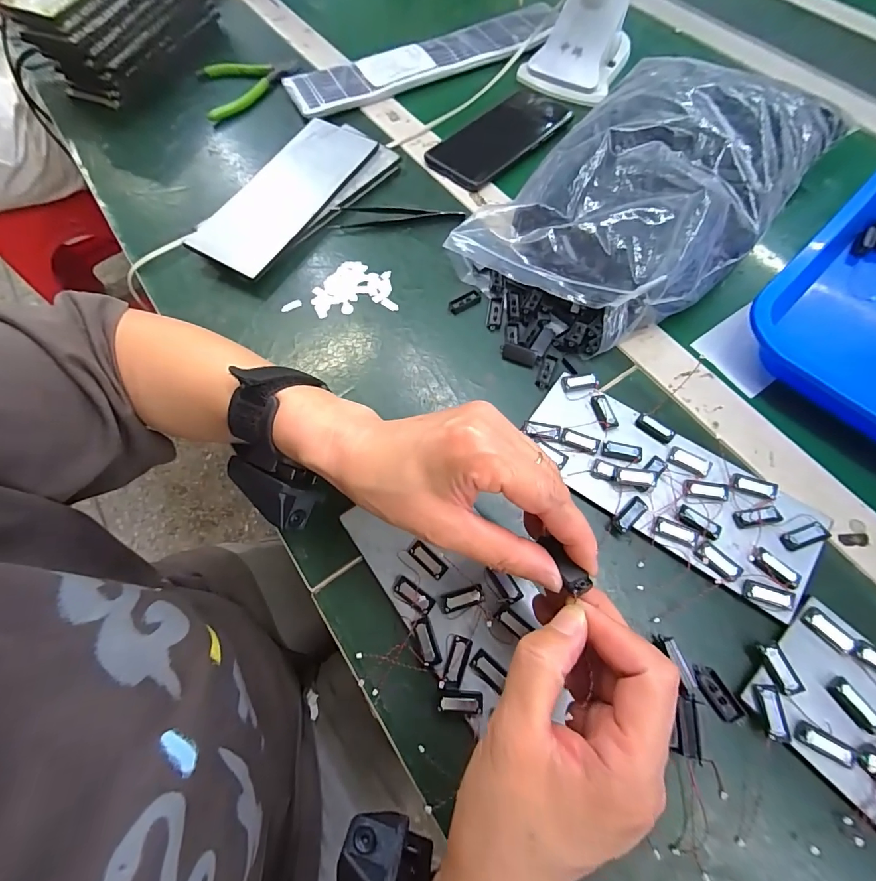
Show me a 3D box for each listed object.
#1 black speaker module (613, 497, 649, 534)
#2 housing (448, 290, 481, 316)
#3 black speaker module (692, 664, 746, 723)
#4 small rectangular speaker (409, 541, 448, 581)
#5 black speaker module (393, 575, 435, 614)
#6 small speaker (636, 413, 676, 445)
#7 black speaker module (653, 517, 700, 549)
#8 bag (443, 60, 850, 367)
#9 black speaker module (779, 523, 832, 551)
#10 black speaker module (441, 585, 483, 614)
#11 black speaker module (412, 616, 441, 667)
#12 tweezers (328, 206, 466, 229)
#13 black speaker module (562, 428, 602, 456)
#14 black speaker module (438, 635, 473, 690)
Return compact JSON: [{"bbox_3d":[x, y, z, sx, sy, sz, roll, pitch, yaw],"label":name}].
[{"bbox_3d":[0.130,0.051,0.289,0.027,0.006,0.012,-42,71,-13],"label":"black speaker module"},{"bbox_3d":[0.023,-0.121,0.372,0.030,0.004,0.013,-30,69,-9],"label":"housing"},{"bbox_3d":[0.164,0.148,0.251,0.012,0.006,0.031,-28,68,-8],"label":"black speaker module"},{"bbox_3d":[-0.007,0.080,0.283,0.028,0.004,0.012,39,74,17],"label":"small rectangular speaker"},{"bbox_3d":[-0.016,0.100,0.276,0.028,0.004,0.012,32,72,15],"label":"black speaker module"},{"bbox_3d":[0.159,-0.009,0.312,0.027,0.004,0.011,35,73,16],"label":"small speaker"},{"bbox_3d":[0.158,0.060,0.282,0.027,0.004,0.014,21,70,12],"label":"black speaker module"},{"bbox_3d":[0.171,-0.204,0.361,0.334,0.077,0.182,-42,71,-13],"label":"bag"},{"bbox_3d":[0.239,0.062,0.276,0.030,0.004,0.012,-18,67,-4],"label":"black speaker module"},{"bbox_3d":[0.015,0.101,0.271,0.027,0.005,0.011,-17,67,-4],"label":"black speaker module"},{"bbox_3d":[-0.007,0.125,0.264,0.011,0.004,0.027,-19,67,-5],"label":"black speaker module"},{"bbox_3d":[-0.040,-0.221,0.417,0.129,0.014,0.019,-4,67,2],"label":"tweezers"},{"bbox_3d":[0.103,0.000,0.310,0.027,0.004,0.013,23,70,12],"label":"black speaker module"},{"bbox_3d":[0.011,0.135,0.257,0.012,0.007,0.030,19,69,11],"label":"black speaker module"}]

